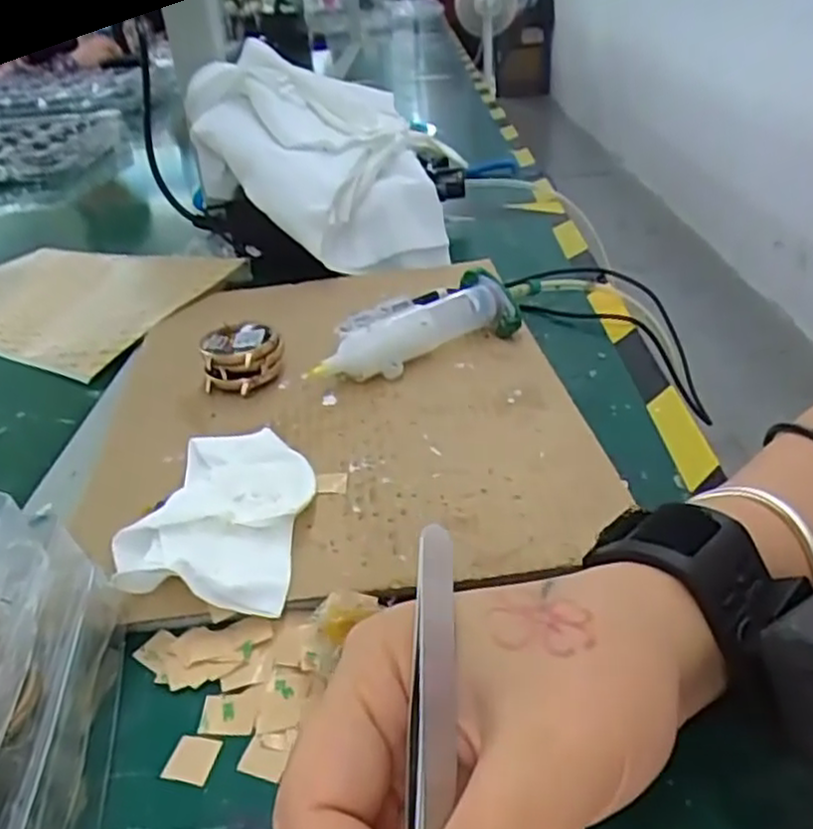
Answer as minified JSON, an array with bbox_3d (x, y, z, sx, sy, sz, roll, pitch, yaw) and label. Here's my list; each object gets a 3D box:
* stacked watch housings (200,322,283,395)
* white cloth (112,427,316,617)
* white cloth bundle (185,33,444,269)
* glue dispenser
[{"bbox_3d":[-0.095,-0.030,0.428,0.045,0.033,0.039,-11,33,-10],"label":"stacked watch housings"},{"bbox_3d":[-0.079,0.041,0.323,0.074,0.023,0.106,2,33,10],"label":"white cloth"},{"bbox_3d":[-0.063,-0.213,0.608,0.208,0.141,0.199,-10,32,-8],"label":"white cloth bundle"},{"bbox_3d":[0.004,-0.050,0.439,0.131,0.034,0.038,-22,36,-25],"label":"glue dispenser"}]

